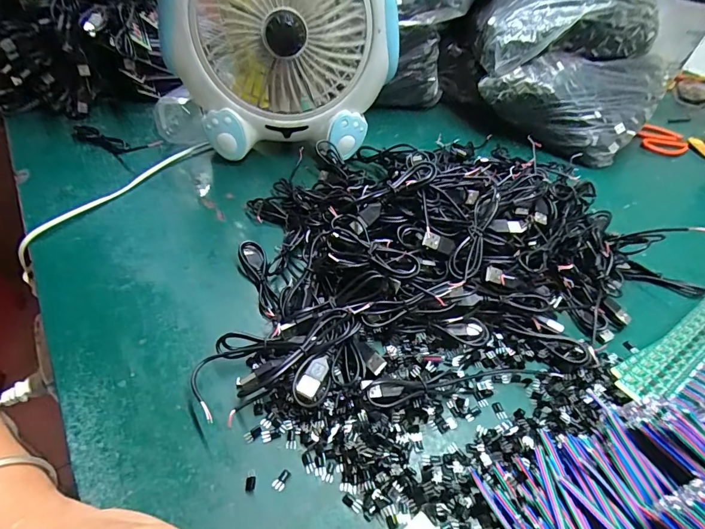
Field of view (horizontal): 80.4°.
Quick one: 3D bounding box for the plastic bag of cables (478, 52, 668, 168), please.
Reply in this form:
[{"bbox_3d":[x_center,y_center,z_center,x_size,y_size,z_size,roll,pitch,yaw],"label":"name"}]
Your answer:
[{"bbox_3d":[0.313,-0.233,0.609,0.201,0.113,0.176,32,50,26],"label":"plastic bag of cables"}]

